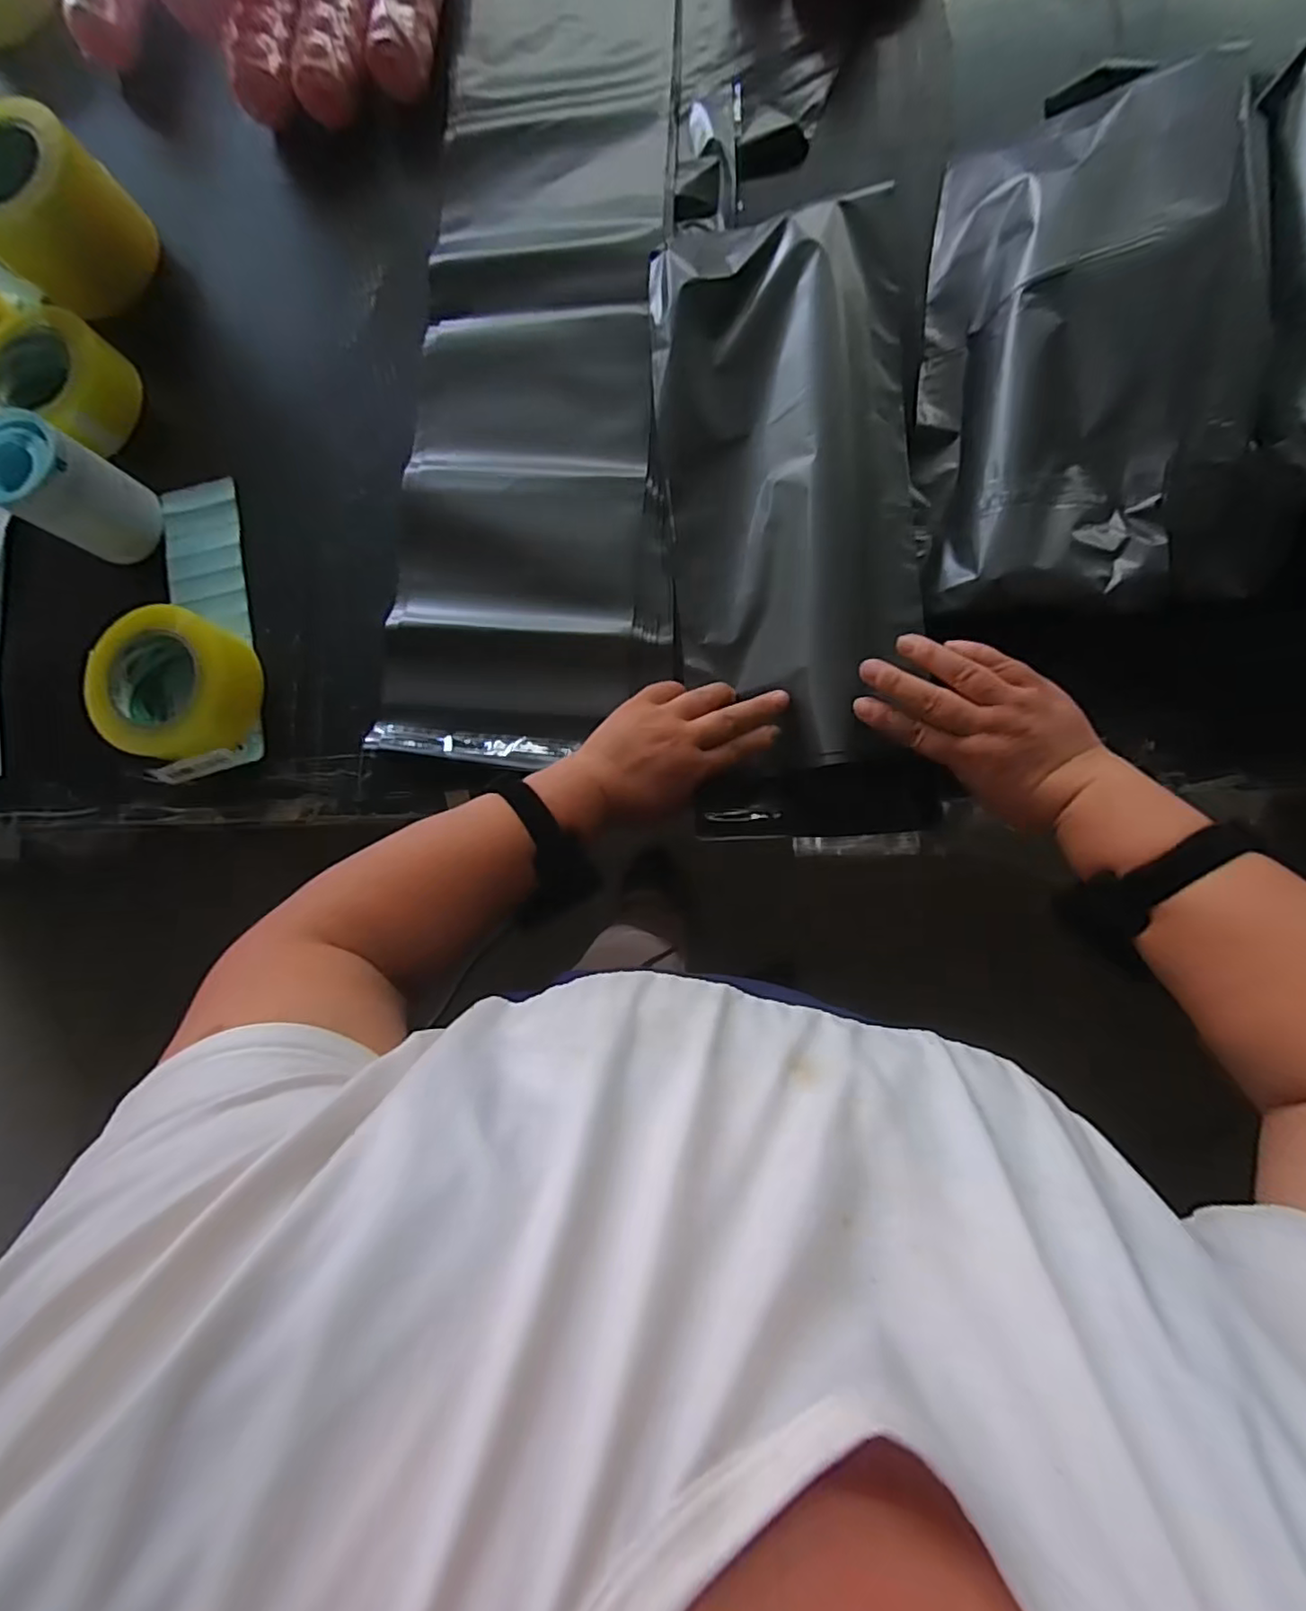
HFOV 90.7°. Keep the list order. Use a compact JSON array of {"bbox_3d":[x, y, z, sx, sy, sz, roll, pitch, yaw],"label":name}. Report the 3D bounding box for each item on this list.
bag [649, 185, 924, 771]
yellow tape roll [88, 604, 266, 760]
[{"bbox_3d":[0.100,-0.247,0.499,0.186,0.037,0.433,-4,86,21],"label":"bag"},{"bbox_3d":[-0.409,-0.102,0.552,0.113,0.054,0.123,-1,83,5],"label":"yellow tape roll"}]

